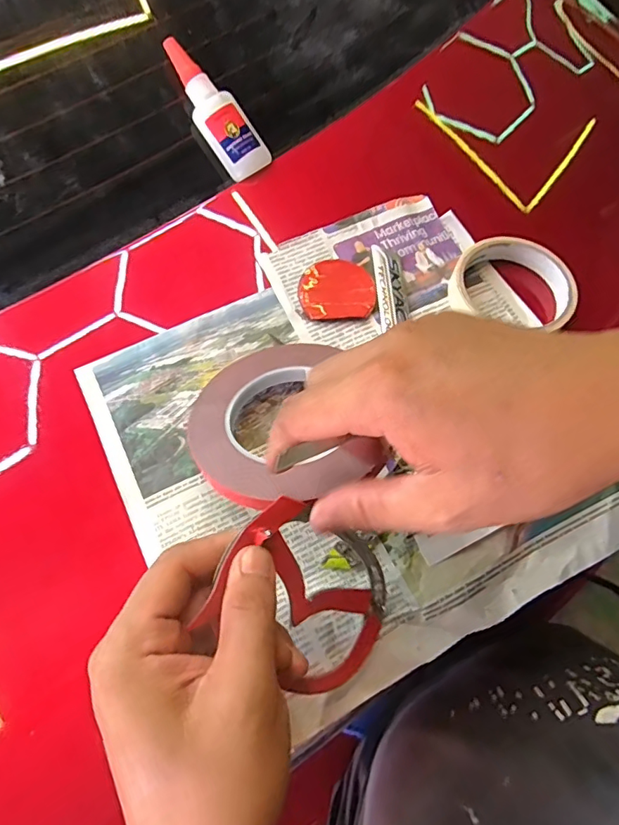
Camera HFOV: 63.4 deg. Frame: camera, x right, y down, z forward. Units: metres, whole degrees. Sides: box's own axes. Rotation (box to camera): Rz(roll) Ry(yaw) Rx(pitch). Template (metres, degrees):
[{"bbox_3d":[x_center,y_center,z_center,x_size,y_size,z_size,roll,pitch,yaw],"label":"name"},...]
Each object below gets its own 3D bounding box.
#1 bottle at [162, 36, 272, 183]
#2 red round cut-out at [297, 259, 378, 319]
[{"bbox_3d":[-0.077,-0.246,0.403,0.038,0.017,0.115,-35,96,-10],"label":"bottle"},{"bbox_3d":[0.021,-0.094,0.379,0.057,0.004,0.048,0,70,1],"label":"red round cut-out"}]

